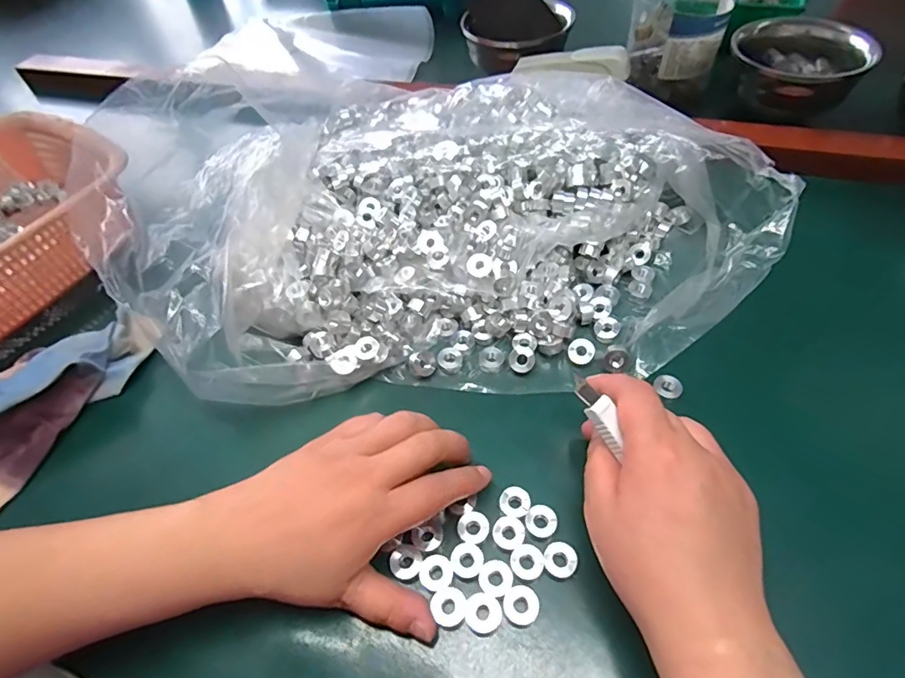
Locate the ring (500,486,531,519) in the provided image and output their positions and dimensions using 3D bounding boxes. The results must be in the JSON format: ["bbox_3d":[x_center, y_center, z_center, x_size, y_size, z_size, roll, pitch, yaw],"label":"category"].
[{"bbox_3d":[0.036,0.094,0.294,0.017,0.004,0.019,4,55,8],"label":"ring"}]

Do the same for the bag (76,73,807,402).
[{"bbox_3d":[-0.001,-0.118,0.400,0.474,0.114,0.313,-5,55,1],"label":"bag"}]

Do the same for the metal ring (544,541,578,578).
[{"bbox_3d":[0.059,0.119,0.275,0.017,0.004,0.018,-2,55,3],"label":"metal ring"}]

